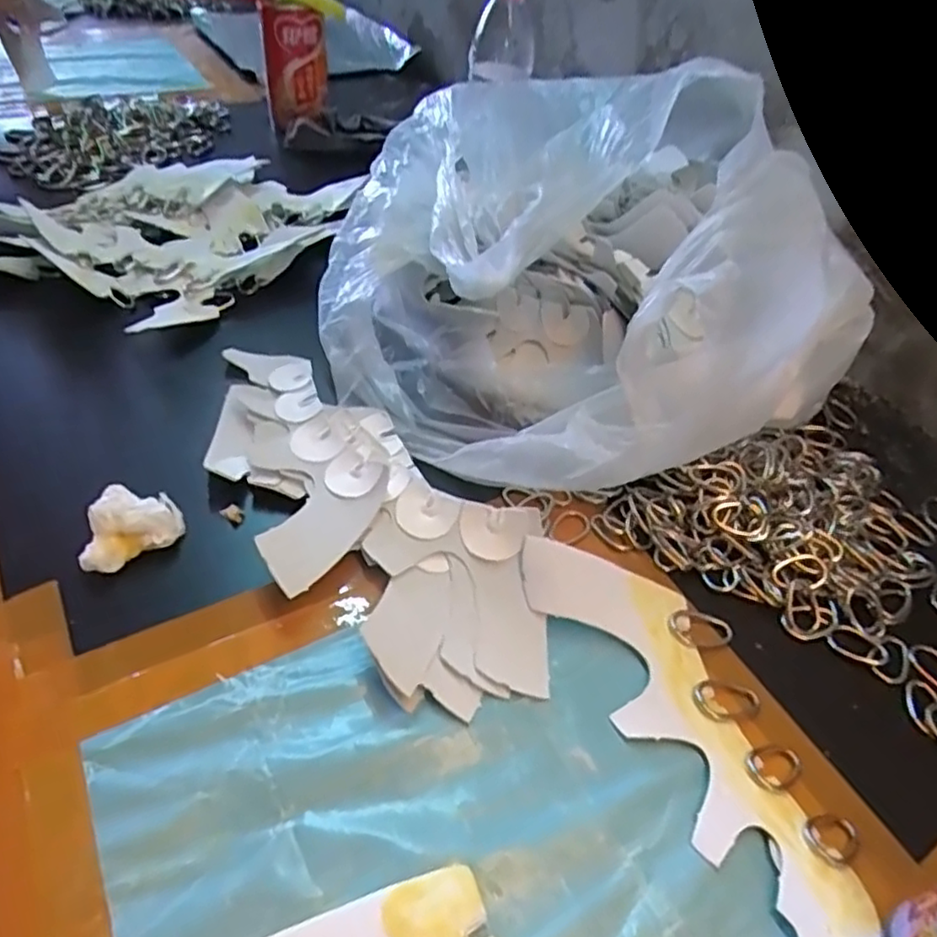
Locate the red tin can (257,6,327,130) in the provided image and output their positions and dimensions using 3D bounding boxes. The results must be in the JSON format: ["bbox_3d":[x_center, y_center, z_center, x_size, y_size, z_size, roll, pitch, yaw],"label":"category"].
[{"bbox_3d":[-0.184,-0.426,0.723,0.065,0.112,0.061,-6,46,-13],"label":"red tin can"}]

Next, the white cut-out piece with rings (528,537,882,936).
[{"bbox_3d":[0.105,0.113,0.305,0.067,0.023,0.205,-20,51,-23],"label":"white cut-out piece with rings"}]

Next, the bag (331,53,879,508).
[{"bbox_3d":[0.073,-0.146,0.457,0.329,0.146,0.329,-13,48,-18],"label":"bag"}]

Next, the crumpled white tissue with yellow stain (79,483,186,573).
[{"bbox_3d":[-0.175,0.031,0.349,0.050,0.031,0.031,-30,55,-31],"label":"crumpled white tissue with yellow stain"}]

